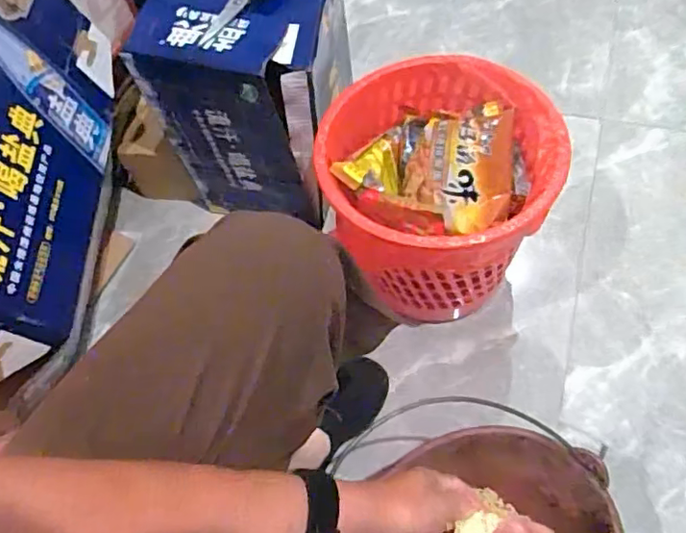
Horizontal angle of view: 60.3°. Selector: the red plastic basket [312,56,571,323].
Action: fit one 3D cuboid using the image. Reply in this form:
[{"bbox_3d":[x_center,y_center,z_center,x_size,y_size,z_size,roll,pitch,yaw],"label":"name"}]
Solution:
[{"bbox_3d":[0.119,-0.073,0.770,0.260,0.275,0.275,-3,59,6],"label":"red plastic basket"}]

